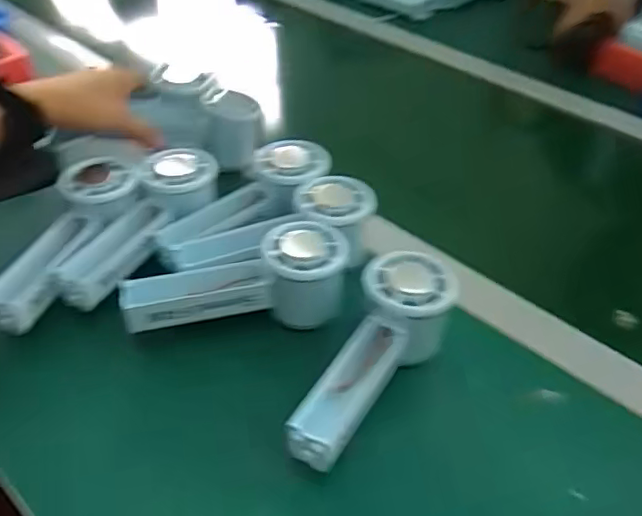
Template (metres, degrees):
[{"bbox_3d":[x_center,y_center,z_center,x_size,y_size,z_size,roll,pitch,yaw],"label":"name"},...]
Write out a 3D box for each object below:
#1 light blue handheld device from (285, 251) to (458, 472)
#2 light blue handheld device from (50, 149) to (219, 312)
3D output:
[{"bbox_3d":[0.036,0.065,0.373,0.058,0.062,0.150,21,45,17],"label":"light blue handheld device"},{"bbox_3d":[-0.143,-0.029,0.457,0.059,0.044,0.150,27,48,23],"label":"light blue handheld device"}]

